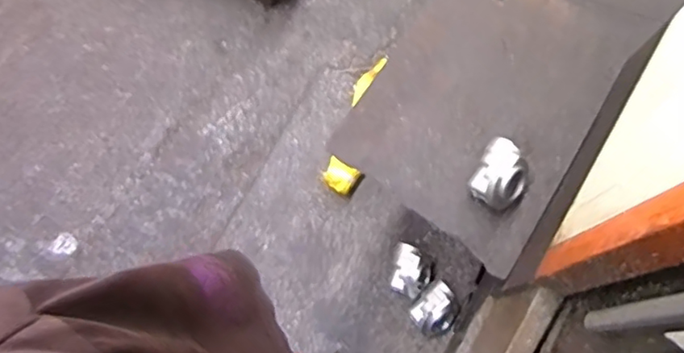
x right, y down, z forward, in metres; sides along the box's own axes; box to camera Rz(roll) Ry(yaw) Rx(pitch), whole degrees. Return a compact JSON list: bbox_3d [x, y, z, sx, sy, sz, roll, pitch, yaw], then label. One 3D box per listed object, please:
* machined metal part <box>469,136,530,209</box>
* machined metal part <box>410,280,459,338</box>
[{"bbox_3d":[0.318,-0.003,1.137,0.103,0.092,0.132,27,73,6],"label":"machined metal part"},{"bbox_3d":[0.230,0.324,1.392,0.106,0.075,0.127,40,75,10],"label":"machined metal part"}]

